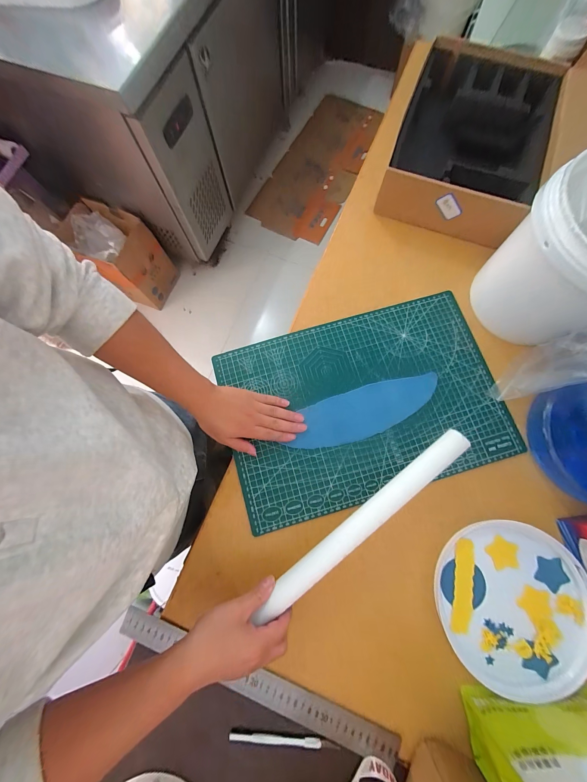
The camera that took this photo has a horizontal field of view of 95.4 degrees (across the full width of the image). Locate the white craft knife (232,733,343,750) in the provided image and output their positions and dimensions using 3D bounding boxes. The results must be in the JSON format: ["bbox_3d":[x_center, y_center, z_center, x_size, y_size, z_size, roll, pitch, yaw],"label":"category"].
[{"bbox_3d":[-0.013,0.459,0.349,0.141,0.004,0.011,3,77,2],"label":"white craft knife"}]

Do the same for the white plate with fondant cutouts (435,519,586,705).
[{"bbox_3d":[0.313,0.300,0.371,0.212,0.018,0.202,0,77,1],"label":"white plate with fondant cutouts"}]

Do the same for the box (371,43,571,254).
[{"bbox_3d":[0.331,-0.483,0.516,0.240,0.095,0.362,20,78,6],"label":"box"}]

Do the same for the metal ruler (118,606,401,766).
[{"bbox_3d":[-0.053,0.398,0.363,0.403,0.006,0.036,20,78,6],"label":"metal ruler"}]

